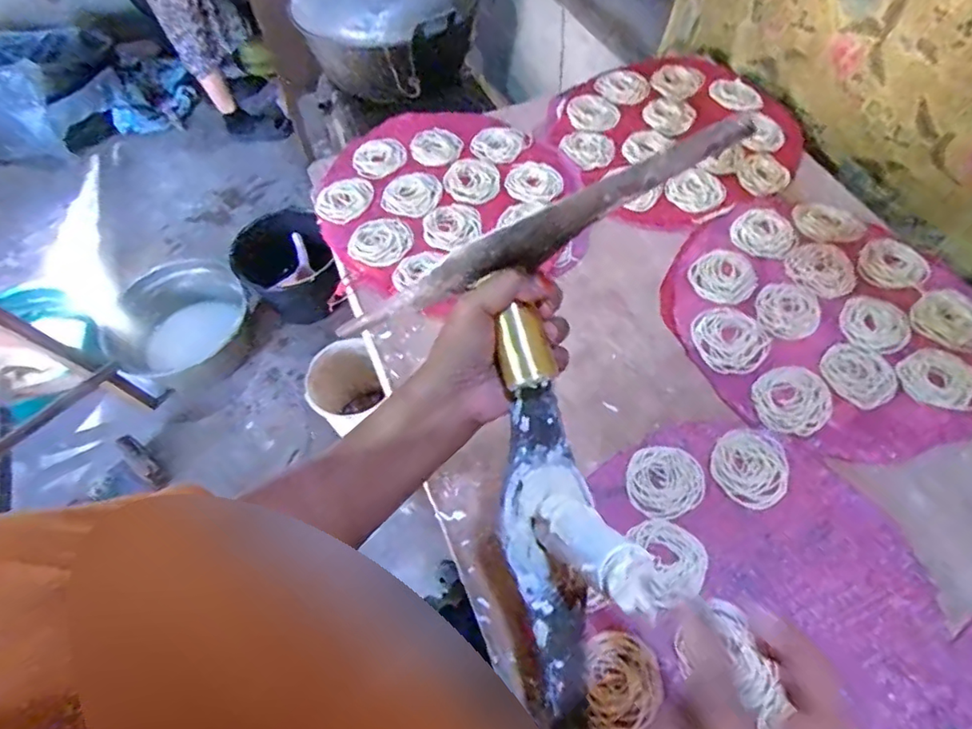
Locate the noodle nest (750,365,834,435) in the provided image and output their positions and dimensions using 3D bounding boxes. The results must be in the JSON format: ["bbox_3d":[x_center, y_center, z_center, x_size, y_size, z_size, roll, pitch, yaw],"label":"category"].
[{"bbox_3d":[0.317,0.037,0.585,0.079,0.007,0.072,-2,58,3],"label":"noodle nest"}]

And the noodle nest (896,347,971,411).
[{"bbox_3d":[0.474,0.013,0.588,0.075,0.010,0.066,8,59,9],"label":"noodle nest"}]

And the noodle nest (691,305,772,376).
[{"bbox_3d":[0.270,-0.029,0.629,0.077,0.005,0.083,-2,58,3],"label":"noodle nest"}]

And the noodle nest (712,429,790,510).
[{"bbox_3d":[0.261,0.100,0.555,0.069,0.004,0.077,25,63,18],"label":"noodle nest"}]

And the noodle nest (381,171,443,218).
[{"bbox_3d":[-0.102,-0.226,0.755,0.069,0.020,0.076,34,66,22],"label":"noodle nest"}]

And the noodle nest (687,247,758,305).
[{"bbox_3d":[0.285,-0.105,0.675,0.077,0.006,0.074,-2,58,3],"label":"noodle nest"}]

